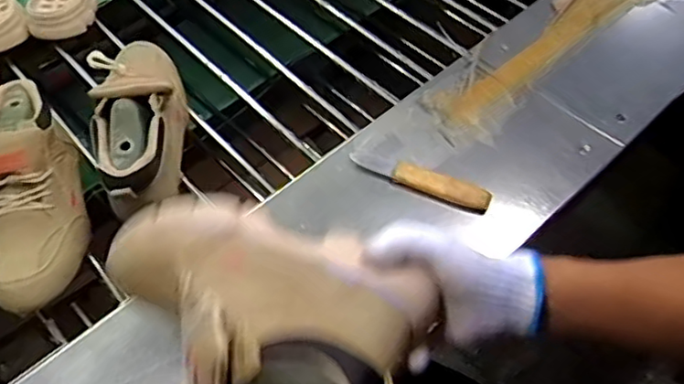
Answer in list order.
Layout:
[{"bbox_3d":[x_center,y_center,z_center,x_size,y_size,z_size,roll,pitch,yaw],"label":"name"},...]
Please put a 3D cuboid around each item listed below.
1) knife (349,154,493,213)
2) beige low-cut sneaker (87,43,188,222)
[{"bbox_3d":[0.086,-0.016,0.697,0.161,0.012,0.026,21,57,15],"label":"knife"},{"bbox_3d":[-0.244,-0.100,0.737,0.098,0.111,0.283,-7,55,-4],"label":"beige low-cut sneaker"}]

